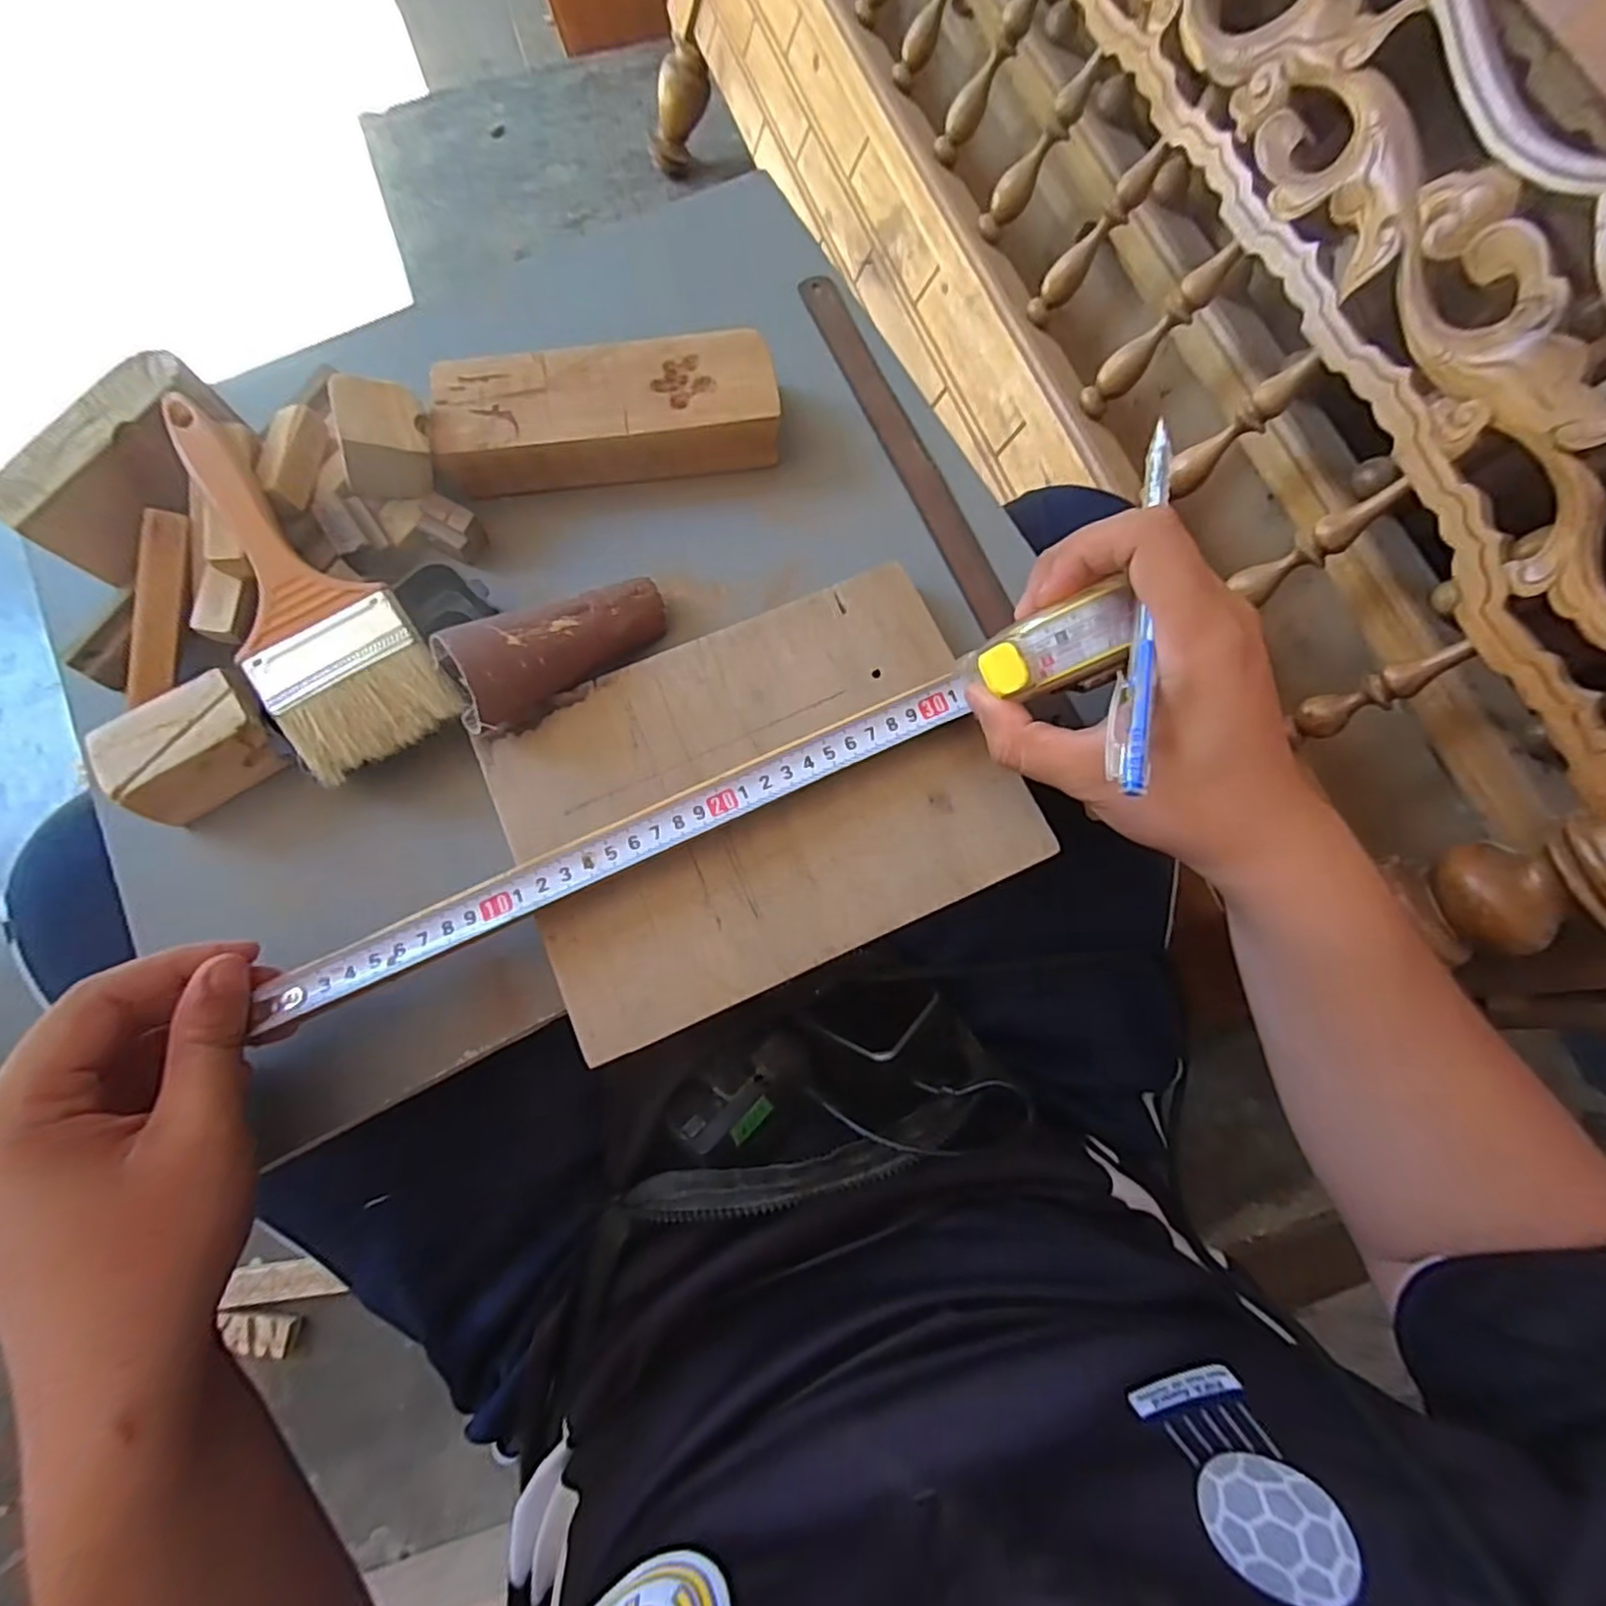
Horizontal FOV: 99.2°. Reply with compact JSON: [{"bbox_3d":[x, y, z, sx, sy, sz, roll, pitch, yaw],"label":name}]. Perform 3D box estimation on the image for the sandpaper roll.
[{"bbox_3d":[-0.111,-0.071,0.314,0.104,0.032,0.040,-36,78,-30],"label":"sandpaper roll"}]

